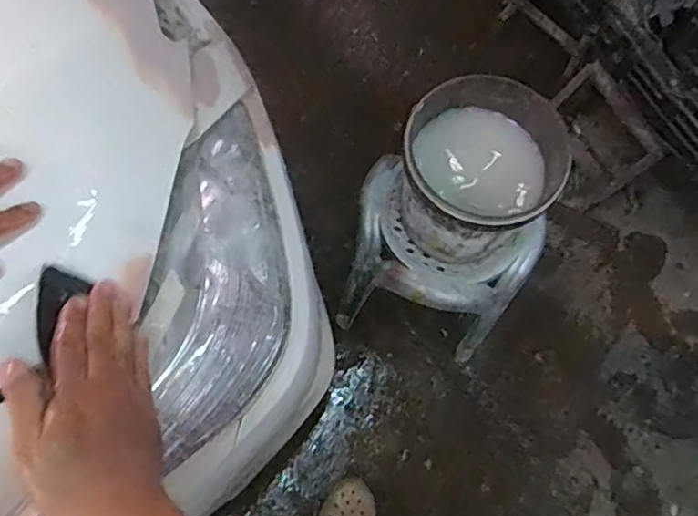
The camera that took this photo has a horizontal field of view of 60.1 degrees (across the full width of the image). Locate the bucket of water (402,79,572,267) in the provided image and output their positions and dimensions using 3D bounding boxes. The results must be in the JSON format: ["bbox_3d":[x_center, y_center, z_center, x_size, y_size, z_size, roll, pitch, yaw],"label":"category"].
[{"bbox_3d":[0.189,-0.121,0.929,0.212,0.214,0.217,1,73,-3],"label":"bucket of water"}]

